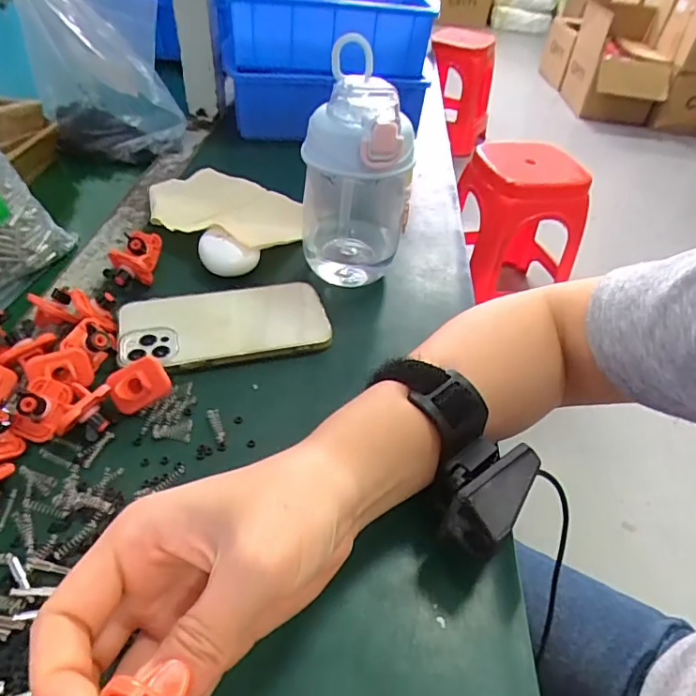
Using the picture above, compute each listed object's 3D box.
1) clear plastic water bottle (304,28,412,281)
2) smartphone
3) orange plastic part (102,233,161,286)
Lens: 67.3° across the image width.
[{"bbox_3d":[0.005,-0.132,0.410,0.083,0.157,0.079,19,44,14],"label":"clear plastic water bottle"},{"bbox_3d":[-0.087,-0.016,0.375,0.141,0.015,0.069,-9,45,-16],"label":"smartphone"},{"bbox_3d":[-0.171,-0.072,0.418,0.033,0.024,0.050,2,43,-4],"label":"orange plastic part"}]

